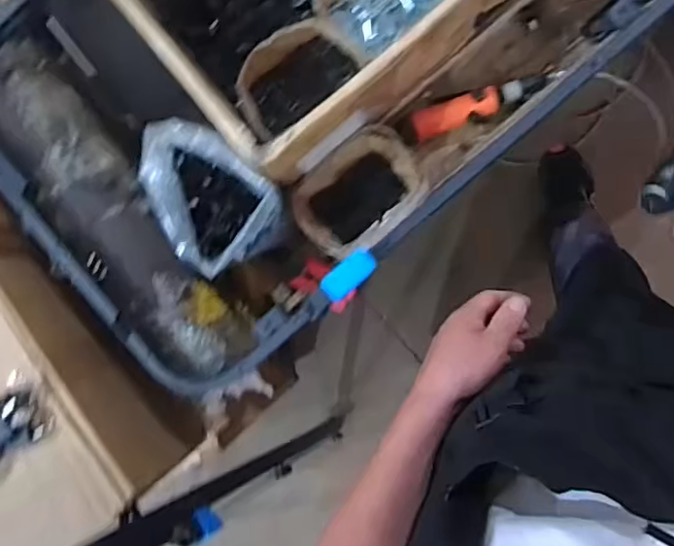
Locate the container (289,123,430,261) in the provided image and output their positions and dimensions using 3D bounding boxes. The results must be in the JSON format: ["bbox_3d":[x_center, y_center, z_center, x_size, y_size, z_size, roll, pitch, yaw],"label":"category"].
[{"bbox_3d":[0.030,-0.110,0.833,0.175,0.088,0.126,-44,86,6],"label":"container"}]

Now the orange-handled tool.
[{"bbox_3d":[0.194,-0.231,0.843,0.176,0.033,0.039,-18,89,7],"label":"orange-handled tool"}]

